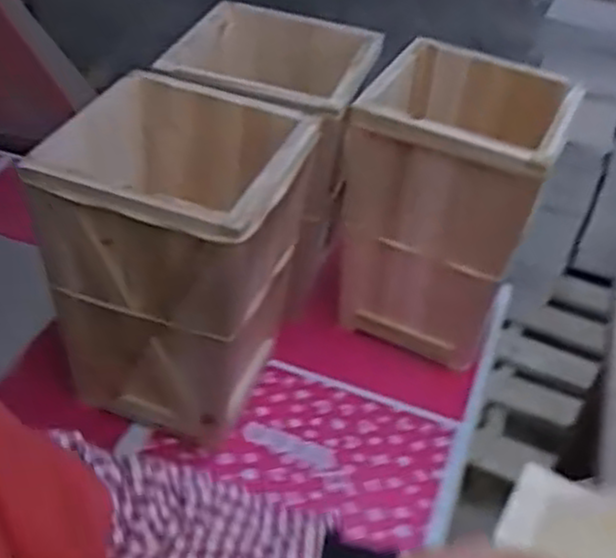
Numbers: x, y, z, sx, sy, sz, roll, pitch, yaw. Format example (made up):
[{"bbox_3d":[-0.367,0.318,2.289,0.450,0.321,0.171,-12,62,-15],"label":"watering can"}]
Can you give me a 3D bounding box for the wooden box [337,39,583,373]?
[{"bbox_3d":[0.178,-0.093,1.121,0.262,0.359,0.216,17,40,12],"label":"wooden box"}]

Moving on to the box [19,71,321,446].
[{"bbox_3d":[-0.156,-0.008,0.982,0.258,0.371,0.257,14,39,9],"label":"box"}]

